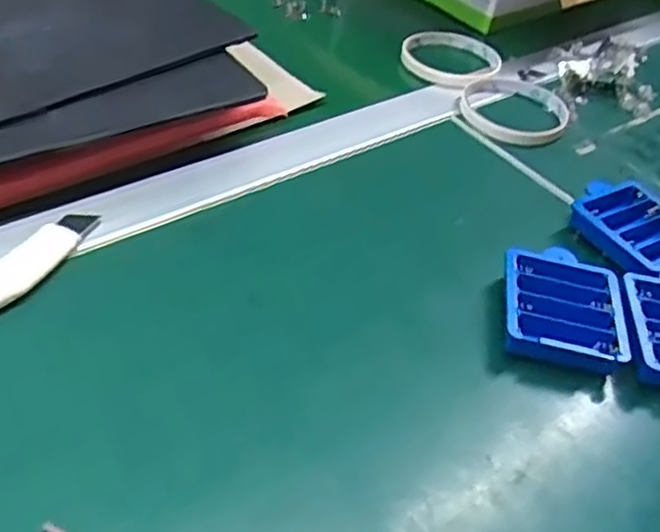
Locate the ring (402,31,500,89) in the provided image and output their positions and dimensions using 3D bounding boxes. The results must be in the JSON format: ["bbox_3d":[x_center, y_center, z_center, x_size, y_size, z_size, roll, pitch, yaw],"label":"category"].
[{"bbox_3d":[0.099,-0.178,0.600,0.083,0.013,0.080,6,43,-5],"label":"ring"}]

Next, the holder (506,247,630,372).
[{"bbox_3d":[0.129,0.024,0.397,0.063,0.024,0.074,13,43,3],"label":"holder"}]

